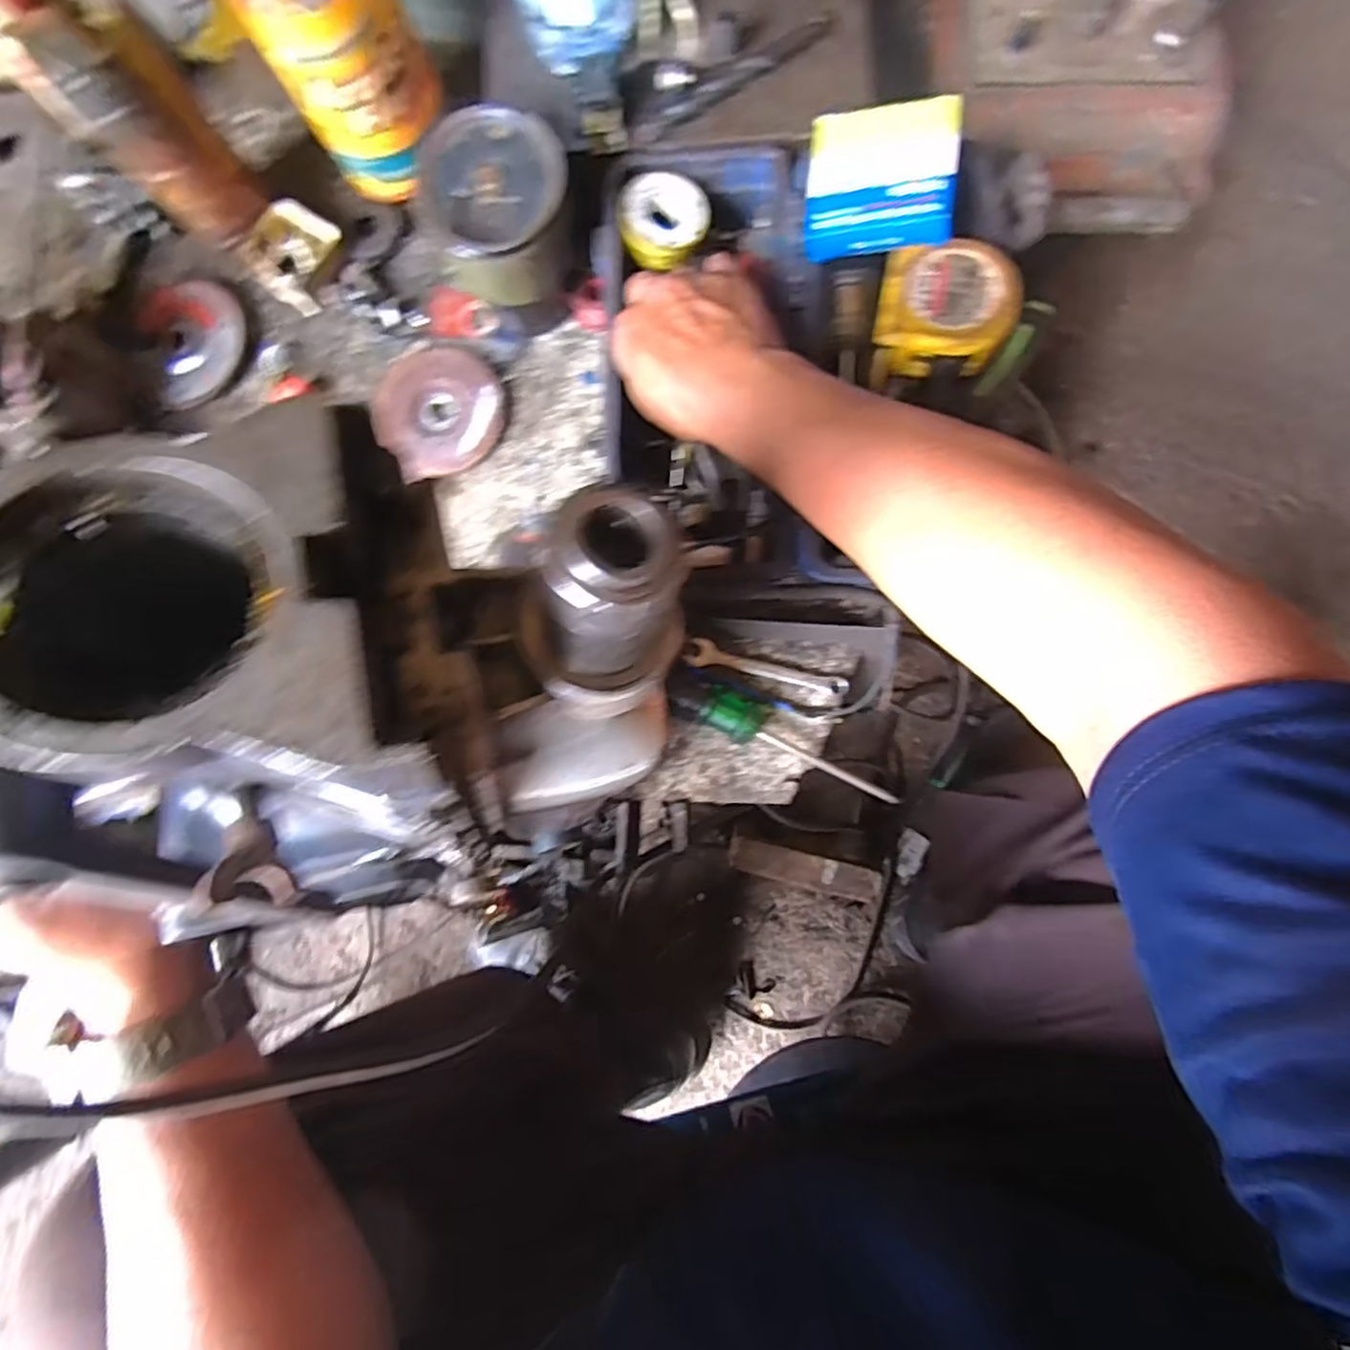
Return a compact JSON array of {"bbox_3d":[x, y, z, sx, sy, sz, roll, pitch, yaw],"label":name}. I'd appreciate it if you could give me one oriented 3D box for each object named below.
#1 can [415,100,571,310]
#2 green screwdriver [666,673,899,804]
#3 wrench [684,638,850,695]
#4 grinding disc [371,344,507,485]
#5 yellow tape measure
[{"bbox_3d":[-0.105,-0.287,0.431,0.083,0.062,0.088,0,85,4],"label":"can"},{"bbox_3d":[0.074,0.041,0.467,0.166,0.039,0.029,23,87,6],"label":"green screwdriver"},{"bbox_3d":[0.065,-0.004,0.485,0.113,0.007,0.019,15,86,5],"label":"wrench"},{"bbox_3d":[-0.174,-0.196,0.503,0.092,0.019,0.097,-29,84,1],"label":"grinding disc"},{"bbox_3d":[0.156,-0.213,0.396,0.074,0.026,0.072,11,85,5],"label":"yellow tape measure"}]

